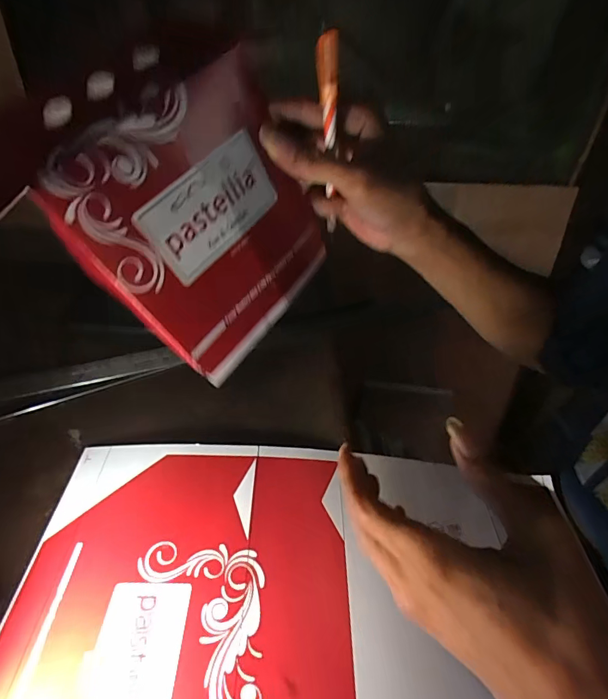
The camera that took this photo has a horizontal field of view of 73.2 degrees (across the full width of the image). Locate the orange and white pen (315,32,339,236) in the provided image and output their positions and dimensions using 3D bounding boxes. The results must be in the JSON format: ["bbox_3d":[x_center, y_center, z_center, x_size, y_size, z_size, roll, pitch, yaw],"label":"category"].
[{"bbox_3d":[0.016,-0.129,0.265,0.012,0.133,0.008,12,62,11],"label":"orange and white pen"}]

